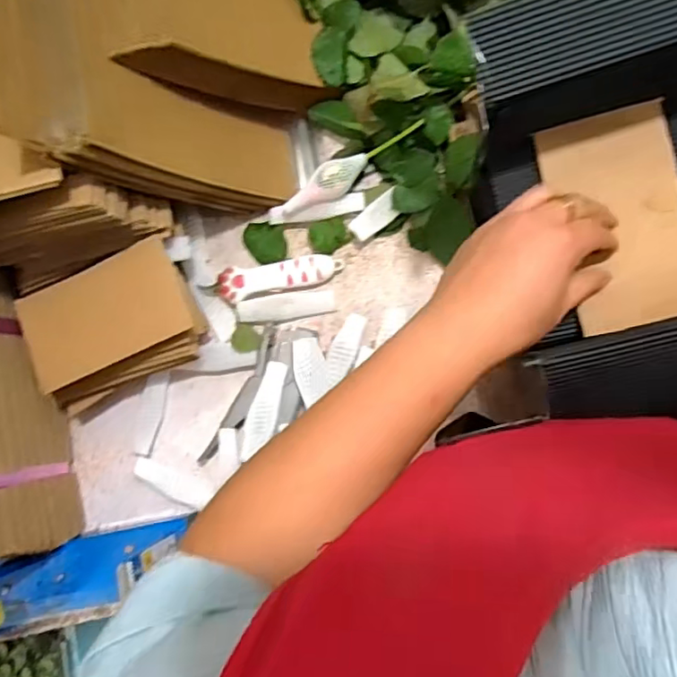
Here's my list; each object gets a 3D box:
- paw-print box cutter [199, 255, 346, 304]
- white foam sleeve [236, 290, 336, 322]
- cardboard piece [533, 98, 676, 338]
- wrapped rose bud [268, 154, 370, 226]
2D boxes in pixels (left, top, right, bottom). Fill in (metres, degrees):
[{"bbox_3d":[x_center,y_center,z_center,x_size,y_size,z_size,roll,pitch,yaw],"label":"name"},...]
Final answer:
[{"bbox_3d":[-0.062,-0.055,0.531,0.131,0.009,0.032,-7,85,8],"label":"paw-print box cutter"},{"bbox_3d":[-0.050,-0.029,0.515,0.091,0.013,0.023,-9,85,8],"label":"white foam sleeve"},{"bbox_3d":[0.182,-0.077,0.362,0.079,0.006,0.136,-13,84,8],"label":"cardboard piece"},{"bbox_3d":[-0.020,-0.136,0.510,0.099,0.030,0.032,-18,84,7],"label":"wrapped rose bud"}]

